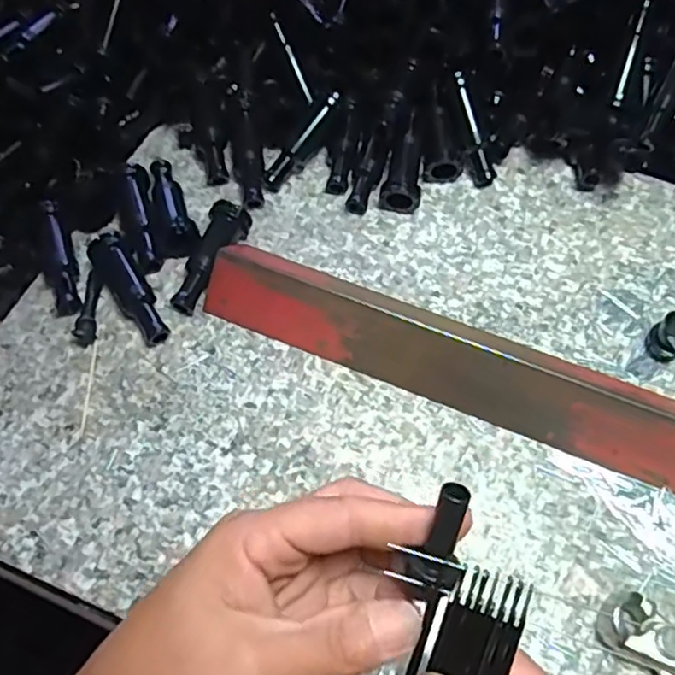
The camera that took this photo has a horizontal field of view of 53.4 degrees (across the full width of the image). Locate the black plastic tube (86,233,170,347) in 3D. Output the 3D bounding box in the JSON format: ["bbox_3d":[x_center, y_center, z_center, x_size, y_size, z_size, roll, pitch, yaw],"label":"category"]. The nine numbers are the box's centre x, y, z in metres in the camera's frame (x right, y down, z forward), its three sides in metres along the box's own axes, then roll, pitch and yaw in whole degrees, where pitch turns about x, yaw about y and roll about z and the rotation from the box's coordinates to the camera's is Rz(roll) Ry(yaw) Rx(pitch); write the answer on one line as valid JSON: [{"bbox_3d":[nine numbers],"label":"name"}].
[{"bbox_3d":[-0.114,-0.028,0.362,0.019,0.016,0.069,-31,64,-17],"label":"black plastic tube"}]

